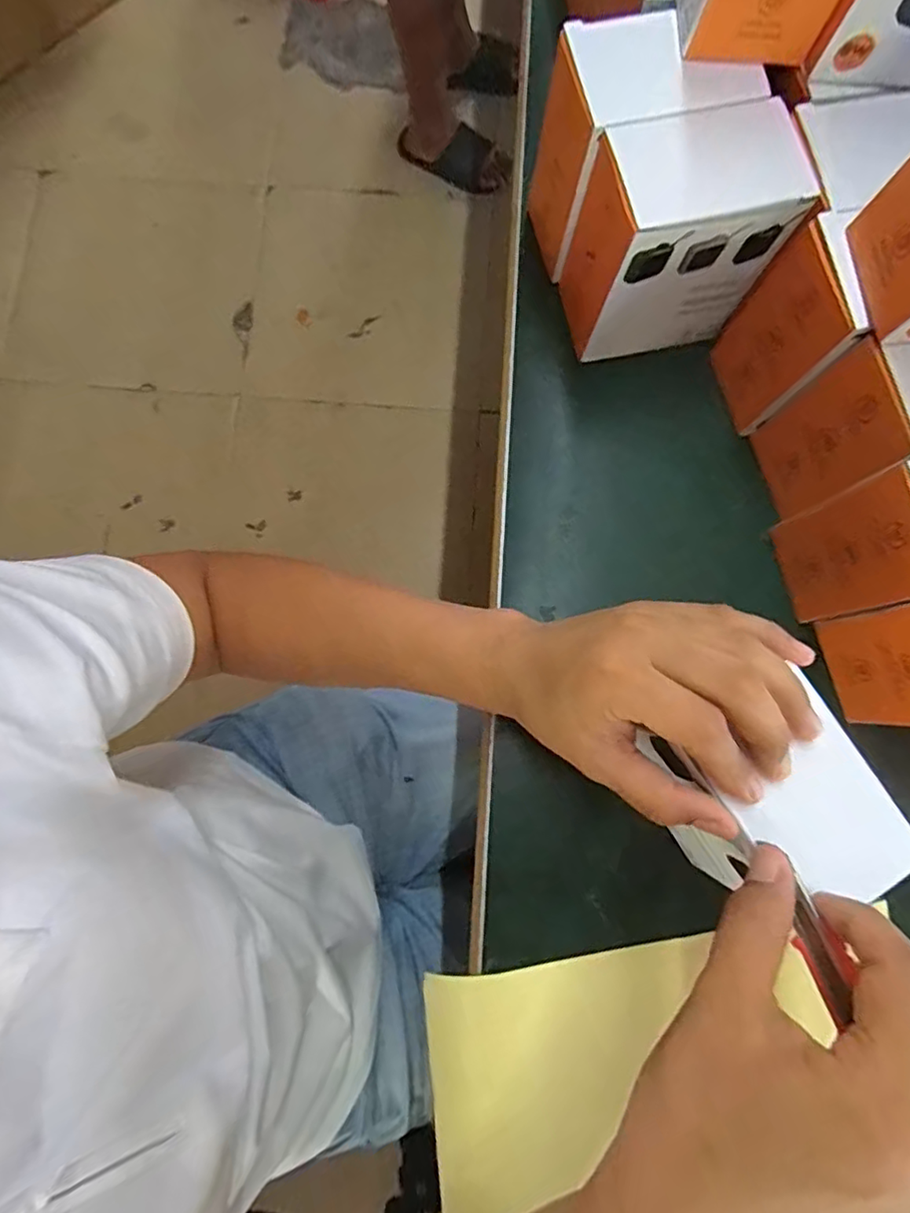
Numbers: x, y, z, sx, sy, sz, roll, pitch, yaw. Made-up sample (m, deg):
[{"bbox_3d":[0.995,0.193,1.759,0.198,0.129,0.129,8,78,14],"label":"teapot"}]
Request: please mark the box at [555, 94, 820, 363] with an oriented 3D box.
[{"bbox_3d":[0.128,-0.215,0.347,0.114,0.115,0.067,-11,80,-2],"label":"box"}]

